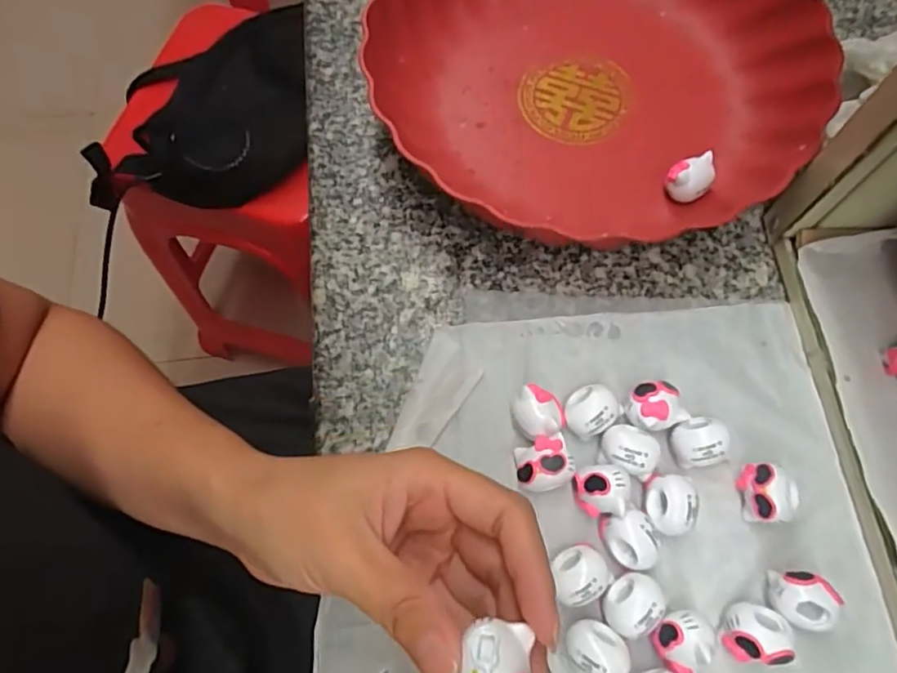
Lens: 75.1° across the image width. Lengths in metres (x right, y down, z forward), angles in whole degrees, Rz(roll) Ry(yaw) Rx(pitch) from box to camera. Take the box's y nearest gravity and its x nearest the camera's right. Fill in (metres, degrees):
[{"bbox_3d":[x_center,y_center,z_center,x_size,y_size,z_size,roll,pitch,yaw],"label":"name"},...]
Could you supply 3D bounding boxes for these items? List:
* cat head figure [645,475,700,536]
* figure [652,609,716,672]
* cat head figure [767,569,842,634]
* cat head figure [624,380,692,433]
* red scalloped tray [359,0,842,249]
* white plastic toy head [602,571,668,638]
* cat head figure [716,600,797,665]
[{"bbox_3d":[0.096,0.074,0.254,0.019,0.020,0.023,3,69,2],"label":"cat head figure"},{"bbox_3d":[0.092,0.121,0.232,0.019,0.021,0.023,30,72,12],"label":"figure"},{"bbox_3d":[0.144,0.108,0.239,0.023,0.019,0.021,0,68,1],"label":"cat head figure"},{"bbox_3d":[0.094,0.033,0.269,0.025,0.020,0.021,-10,69,-3],"label":"cat head figure"},{"bbox_3d":[0.079,-0.162,0.334,0.236,0.049,0.219,-3,68,0],"label":"red scalloped tray"},{"bbox_3d":[0.076,0.111,0.239,0.023,0.017,0.021,0,68,1],"label":"white plastic toy head"},{"bbox_3d":[0.123,0.119,0.235,0.025,0.017,0.022,3,69,2],"label":"cat head figure"}]

